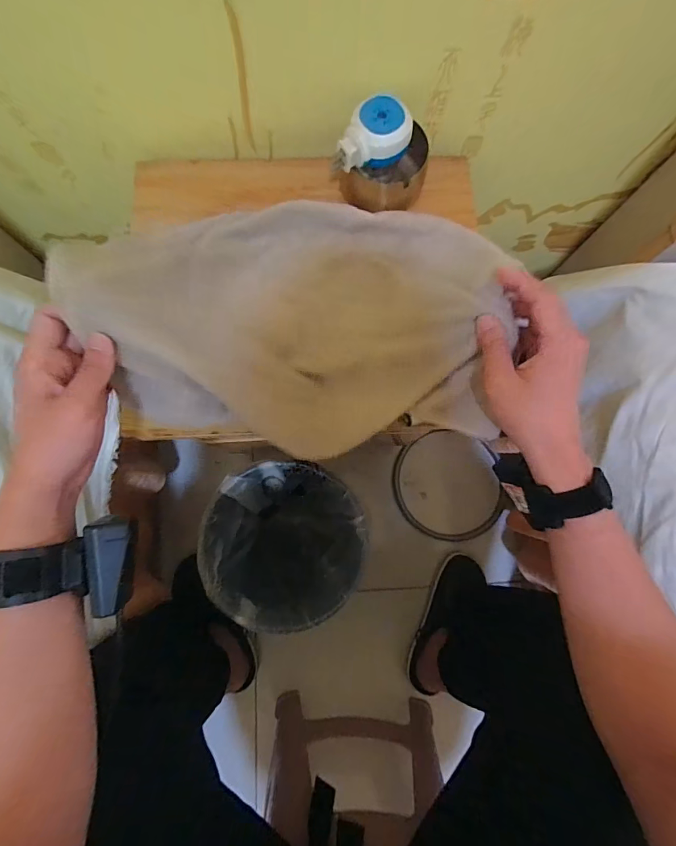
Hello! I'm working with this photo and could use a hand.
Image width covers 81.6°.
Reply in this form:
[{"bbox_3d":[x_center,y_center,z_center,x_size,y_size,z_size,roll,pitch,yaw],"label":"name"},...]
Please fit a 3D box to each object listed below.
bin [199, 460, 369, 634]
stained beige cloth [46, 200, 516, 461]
[{"bbox_3d":[-0.083,0.197,0.702,0.240,0.262,0.234,5,80,-1],"label":"bin"},{"bbox_3d":[-0.023,-0.112,0.362,0.372,0.150,0.275,-10,84,-2],"label":"stained beige cloth"}]

